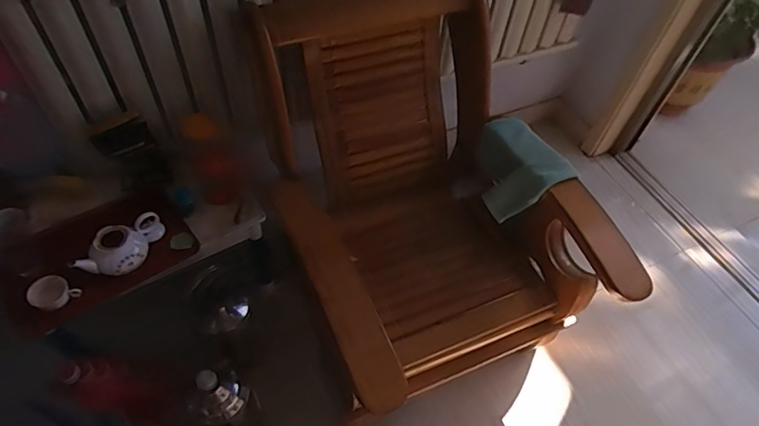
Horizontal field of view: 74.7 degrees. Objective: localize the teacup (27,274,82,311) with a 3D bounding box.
[{"bbox_3d":[-0.735,0.183,1.120,0.076,0.055,0.085,27,56,15],"label":"teacup"}]

